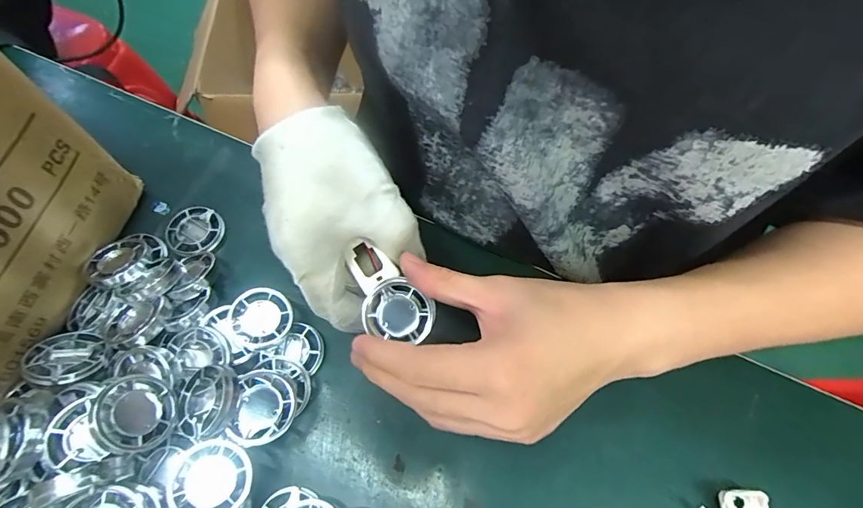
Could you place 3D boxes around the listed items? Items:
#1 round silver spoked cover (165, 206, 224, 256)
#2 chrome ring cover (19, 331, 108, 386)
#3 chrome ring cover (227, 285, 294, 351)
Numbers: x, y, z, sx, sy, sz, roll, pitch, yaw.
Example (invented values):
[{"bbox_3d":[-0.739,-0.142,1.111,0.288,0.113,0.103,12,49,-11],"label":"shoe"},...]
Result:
[{"bbox_3d":[-0.172,-0.017,0.310,0.042,0.007,0.038,23,67,9],"label":"round silver spoked cover"},{"bbox_3d":[-0.214,0.062,0.251,0.037,0.010,0.040,-19,43,-40],"label":"chrome ring cover"},{"bbox_3d":[-0.108,0.040,0.270,0.037,0.006,0.037,21,67,8],"label":"chrome ring cover"}]

